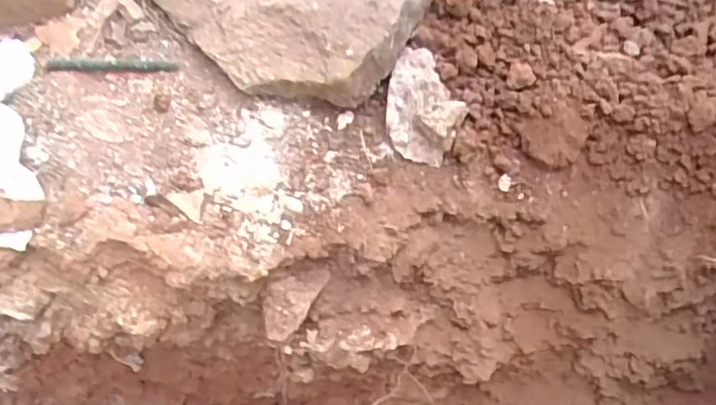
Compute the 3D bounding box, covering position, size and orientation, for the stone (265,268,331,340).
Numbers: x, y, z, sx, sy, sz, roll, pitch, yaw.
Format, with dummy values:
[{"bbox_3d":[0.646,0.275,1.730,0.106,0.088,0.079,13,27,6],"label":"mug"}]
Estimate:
[{"bbox_3d":[-0.044,0.062,0.426,0.028,0.018,0.055,26,61,14],"label":"stone"}]

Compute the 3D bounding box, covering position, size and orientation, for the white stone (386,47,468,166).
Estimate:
[{"bbox_3d":[0.047,-0.071,0.446,0.051,0.037,0.080,6,58,2],"label":"white stone"}]

